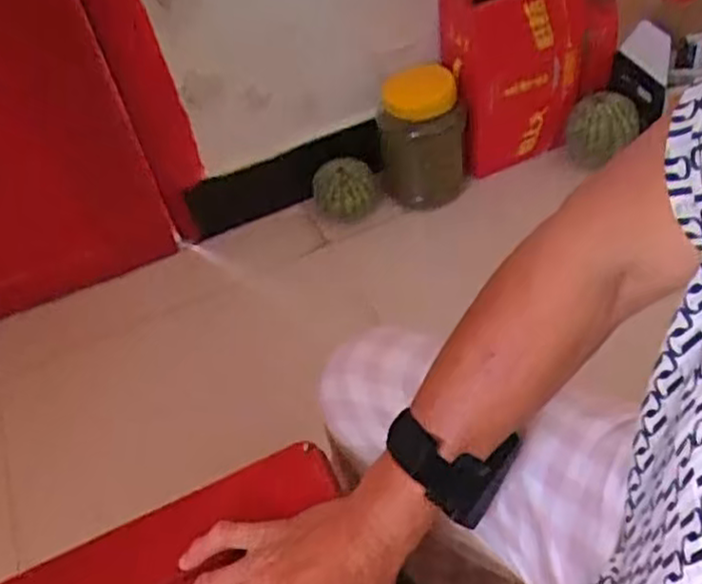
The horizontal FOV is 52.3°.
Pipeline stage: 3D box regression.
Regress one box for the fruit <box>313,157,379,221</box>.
[{"bbox_3d":[-0.010,-0.208,1.424,0.122,0.106,0.117,-3,49,4],"label":"fruit"}]

